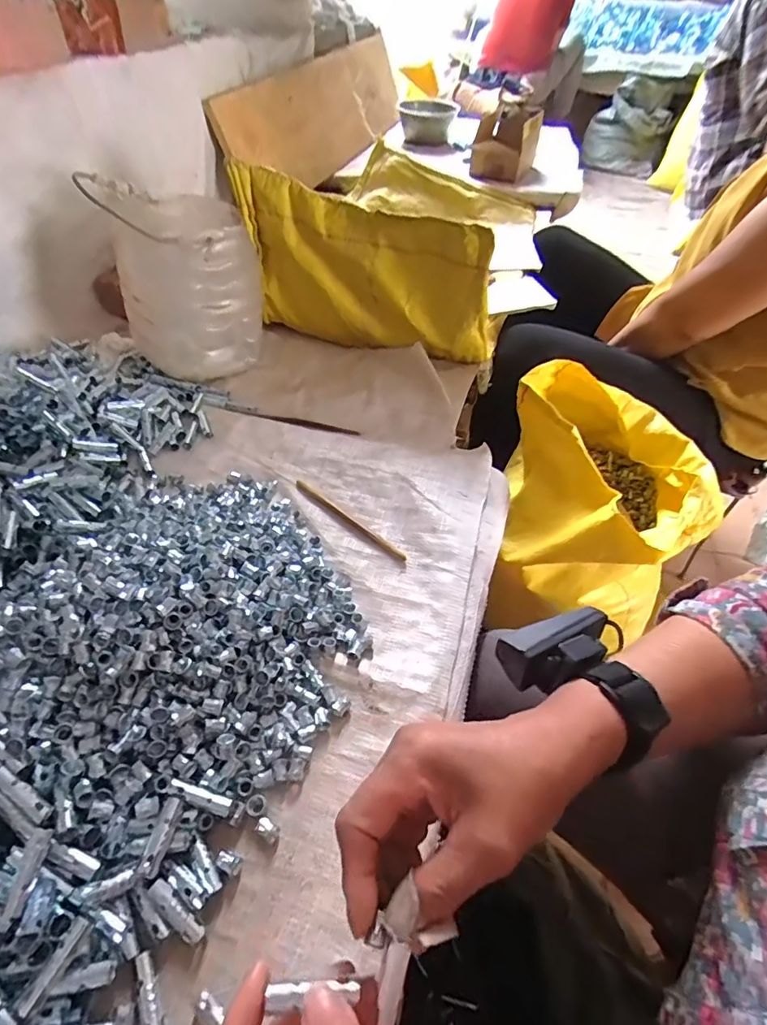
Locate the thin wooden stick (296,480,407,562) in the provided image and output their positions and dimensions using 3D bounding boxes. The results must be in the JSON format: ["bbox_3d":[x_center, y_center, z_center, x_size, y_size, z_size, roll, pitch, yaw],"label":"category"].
[{"bbox_3d":[-0.034,0.006,0.497,0.143,0.006,0.009,34,54,24],"label":"thin wooden stick"}]

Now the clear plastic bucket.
[{"bbox_3d":[-0.245,-0.286,0.623,0.148,0.193,0.149,2,48,-2],"label":"clear plastic bucket"}]

